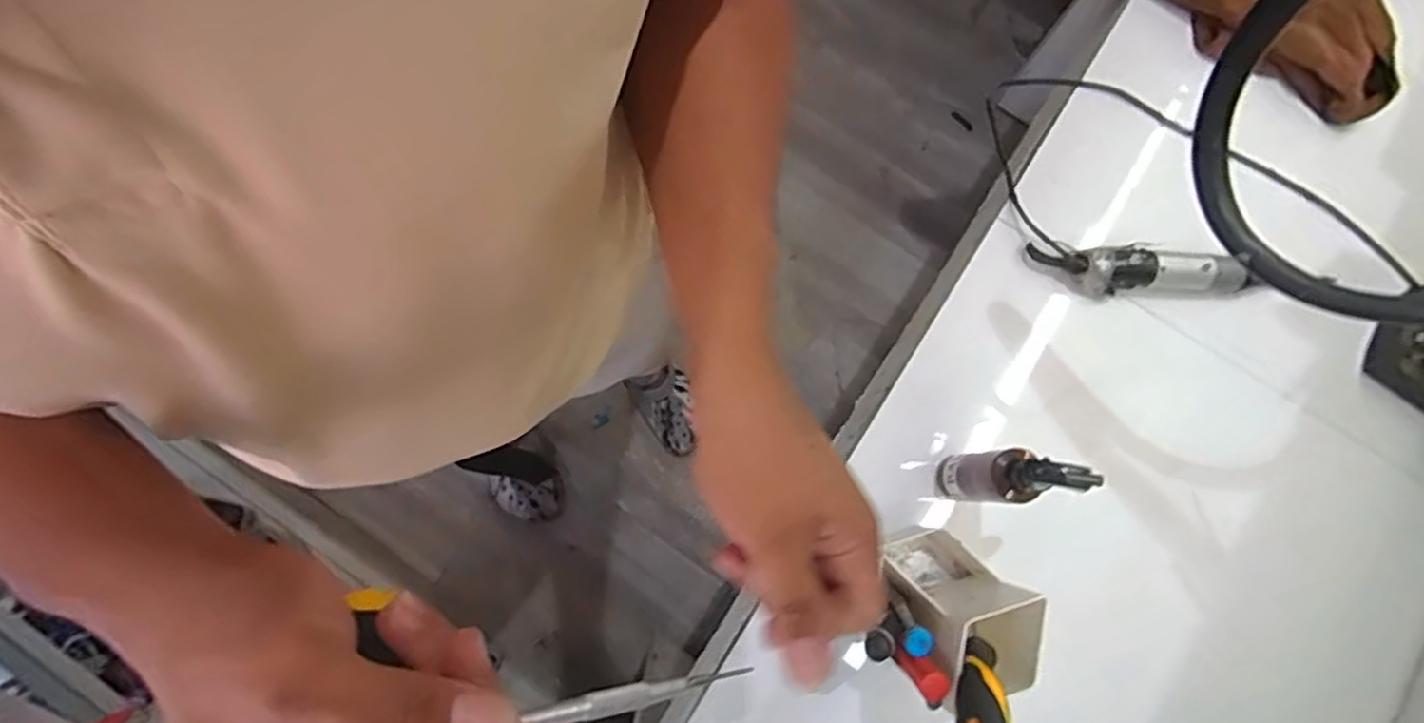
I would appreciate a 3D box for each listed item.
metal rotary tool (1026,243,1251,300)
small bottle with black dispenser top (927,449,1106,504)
[{"bbox_3d":[0.368,-0.075,0.600,0.177,0.034,0.039,7,78,0],"label":"metal rotary tool"},{"bbox_3d":[0.209,0.083,0.505,0.039,0.177,0.036,-1,78,-2],"label":"small bottle with black dispenser top"}]

